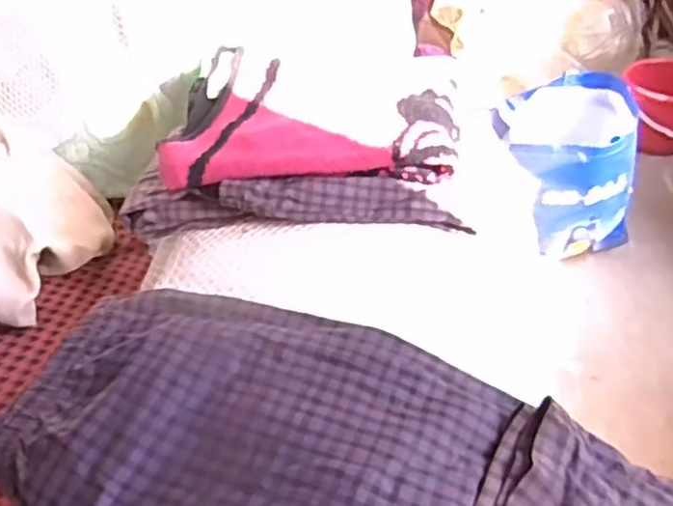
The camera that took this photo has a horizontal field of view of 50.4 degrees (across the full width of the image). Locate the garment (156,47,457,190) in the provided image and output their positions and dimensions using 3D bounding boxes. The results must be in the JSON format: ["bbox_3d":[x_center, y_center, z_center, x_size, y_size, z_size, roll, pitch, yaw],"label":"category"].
[{"bbox_3d":[-0.023,-0.126,0.648,0.249,0.051,0.146,-1,39,4],"label":"garment"}]

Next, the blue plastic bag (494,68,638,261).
[{"bbox_3d":[0.449,-0.174,1.427,0.259,0.247,0.283,2,39,7],"label":"blue plastic bag"}]

